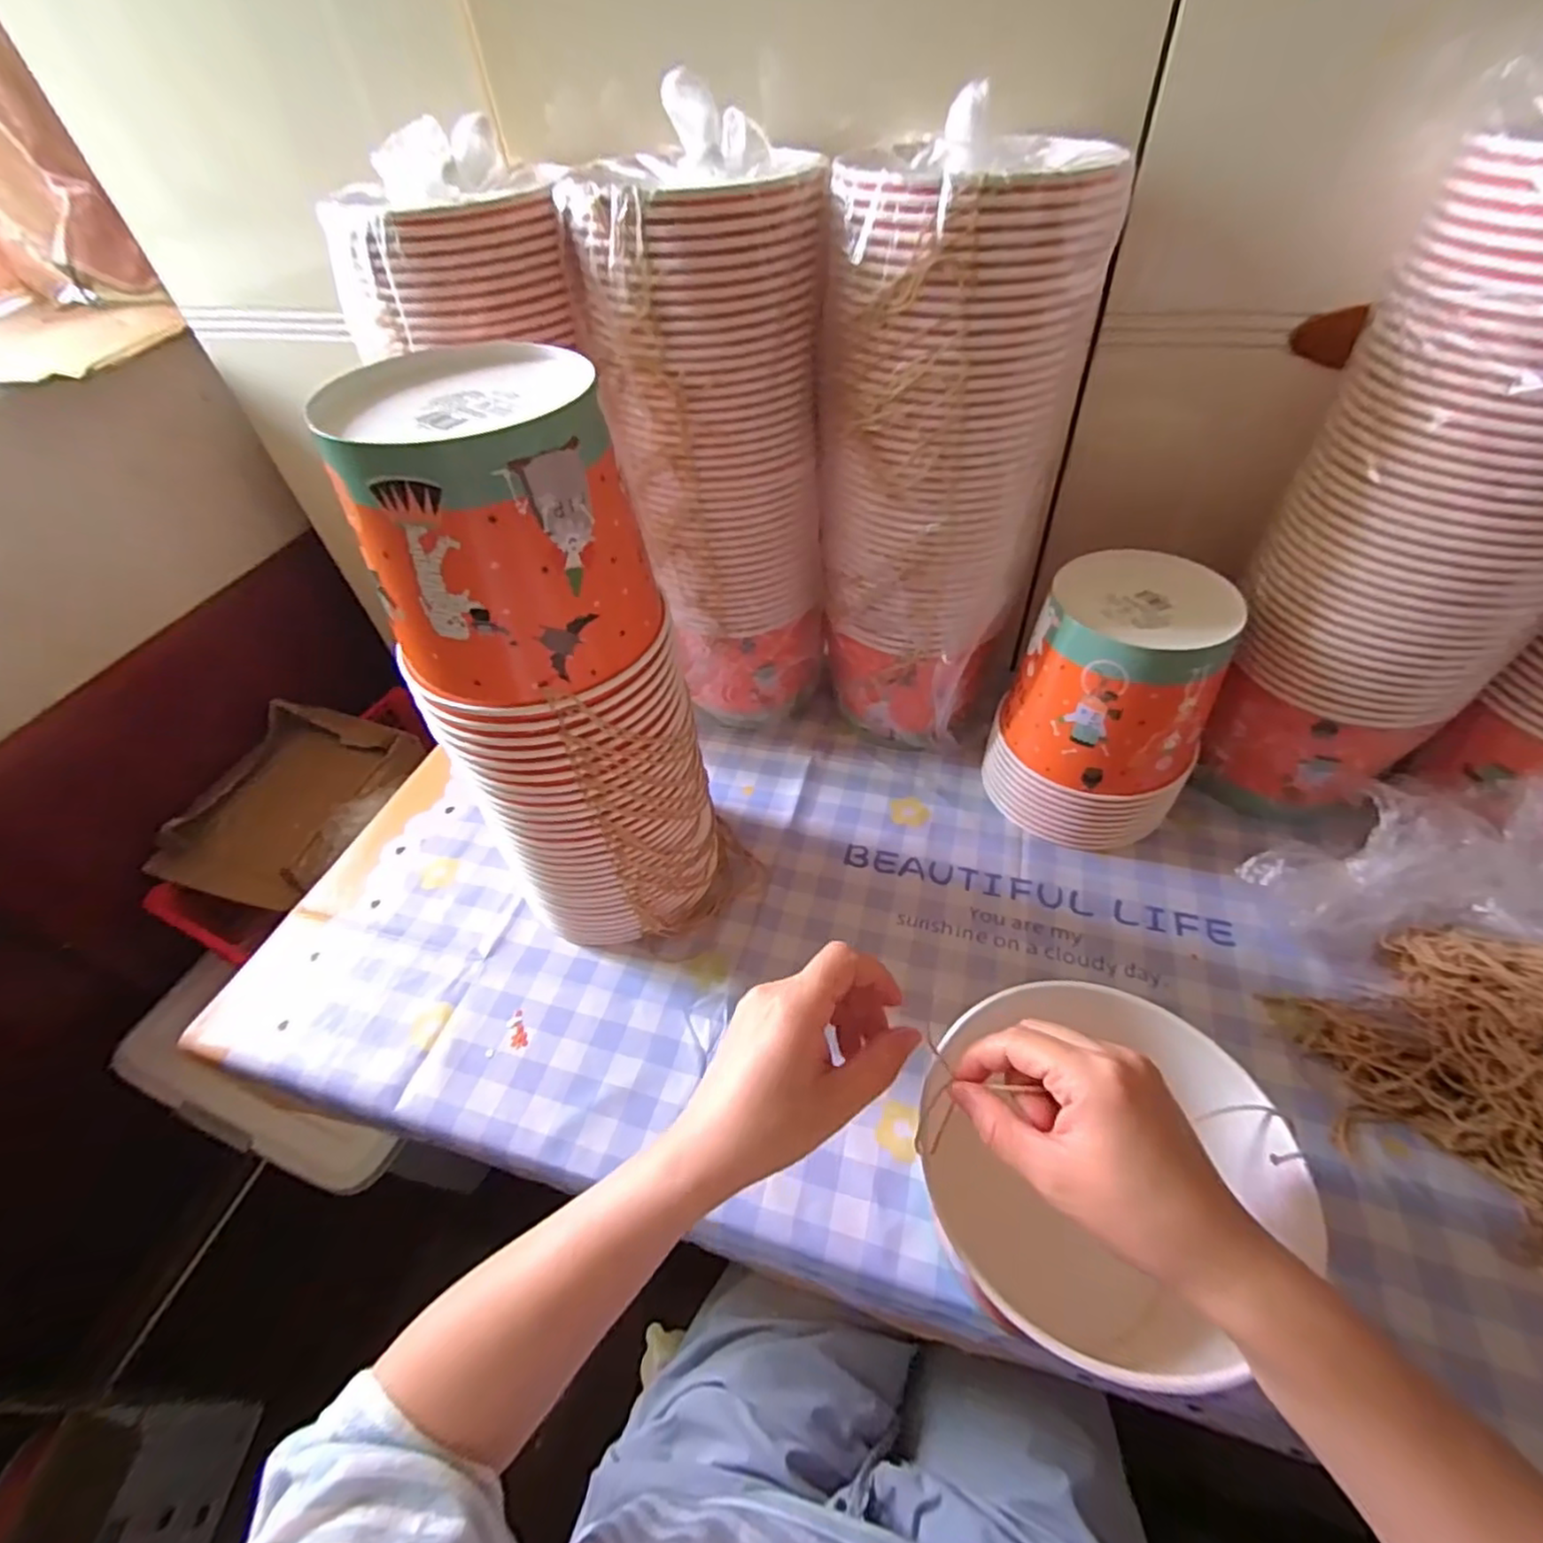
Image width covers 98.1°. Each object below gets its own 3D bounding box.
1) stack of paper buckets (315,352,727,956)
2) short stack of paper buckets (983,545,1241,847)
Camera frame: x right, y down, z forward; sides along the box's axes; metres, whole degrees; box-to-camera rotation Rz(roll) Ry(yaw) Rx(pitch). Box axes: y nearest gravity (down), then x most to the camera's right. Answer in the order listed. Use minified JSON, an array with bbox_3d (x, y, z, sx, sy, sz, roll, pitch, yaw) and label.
[{"bbox_3d":[-0.132,-0.035,0.446,0.145,0.380,0.130,-32,53,-21],"label":"stack of paper buckets"},{"bbox_3d":[0.280,-0.051,0.561,0.151,0.203,0.139,28,54,27],"label":"short stack of paper buckets"}]

